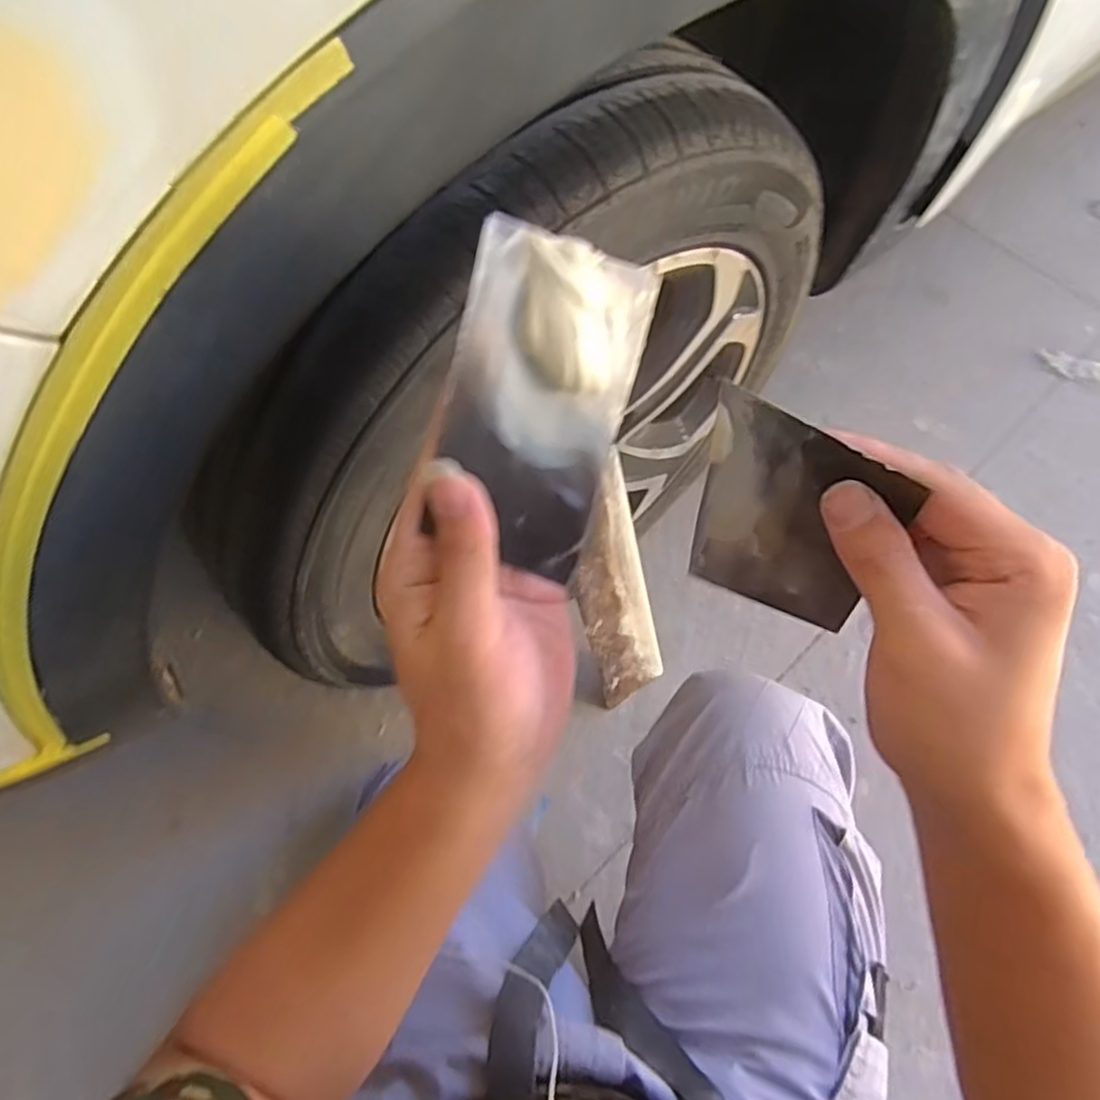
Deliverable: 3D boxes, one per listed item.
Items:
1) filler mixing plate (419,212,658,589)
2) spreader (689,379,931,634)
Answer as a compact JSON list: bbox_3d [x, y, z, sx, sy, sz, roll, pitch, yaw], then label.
[{"bbox_3d":[-0.002,-0.047,0.258,0.073,0.121,0.013,4,22,-33],"label":"filler mixing plate"},{"bbox_3d":[0.097,-0.010,0.285,0.072,0.125,0.007,21,63,17],"label":"spreader"}]

